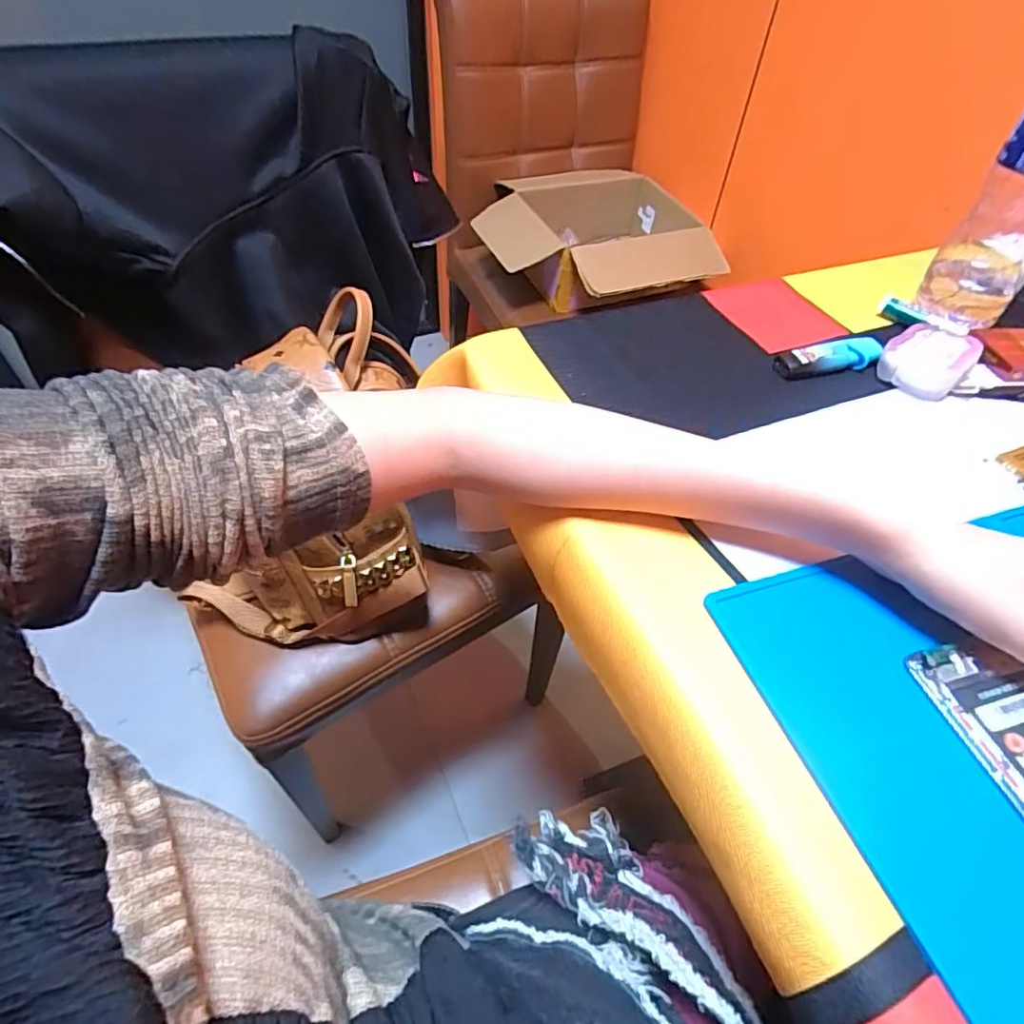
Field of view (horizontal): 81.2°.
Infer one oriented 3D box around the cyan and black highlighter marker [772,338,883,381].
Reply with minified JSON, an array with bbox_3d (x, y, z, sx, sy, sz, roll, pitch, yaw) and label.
[{"bbox_3d":[0.239,-0.114,0.448,0.083,0.015,0.025,-8,50,-10],"label":"cyan and black highlighter marker"}]

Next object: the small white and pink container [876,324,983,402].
[{"bbox_3d":[0.304,-0.111,0.436,0.054,0.027,0.056,37,56,26],"label":"small white and pink container"}]

